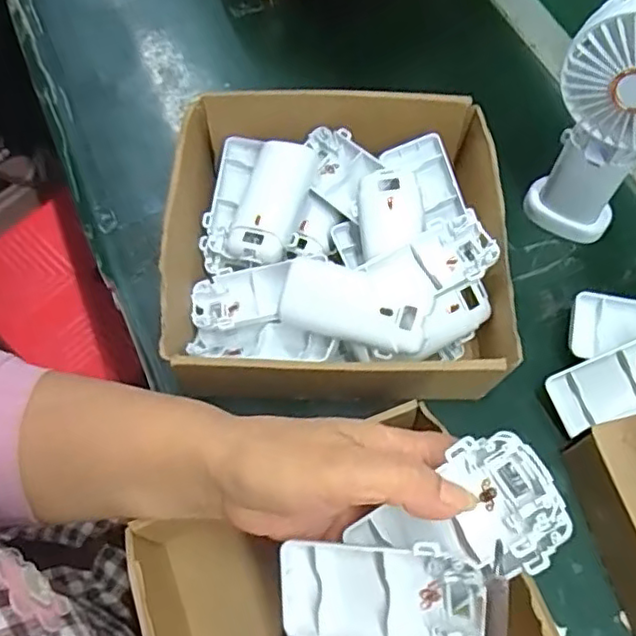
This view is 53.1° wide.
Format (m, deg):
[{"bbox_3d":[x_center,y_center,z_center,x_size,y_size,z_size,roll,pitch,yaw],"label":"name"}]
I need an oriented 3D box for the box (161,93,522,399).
[{"bbox_3d":[0.011,-0.046,0.436,0.215,0.075,0.214,1,65,0],"label":"box"}]

